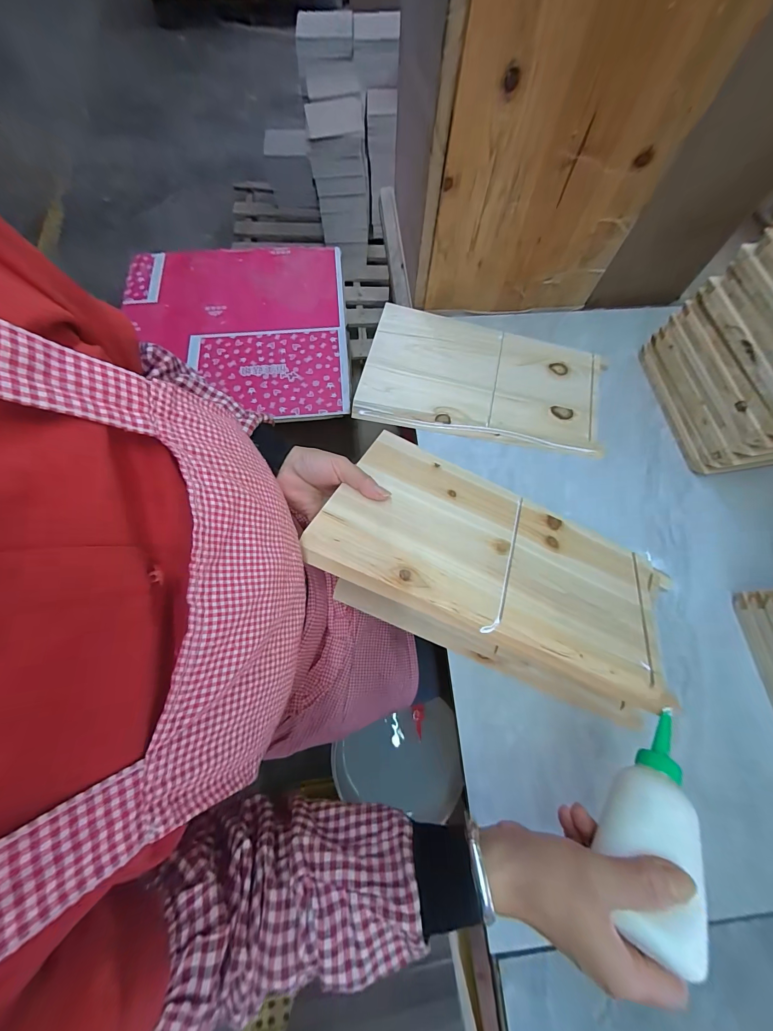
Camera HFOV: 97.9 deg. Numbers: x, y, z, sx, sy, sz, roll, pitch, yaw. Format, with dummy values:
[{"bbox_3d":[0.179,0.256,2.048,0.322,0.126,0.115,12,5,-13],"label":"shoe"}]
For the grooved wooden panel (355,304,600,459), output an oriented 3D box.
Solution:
[{"bbox_3d":[0.147,-0.214,0.523,0.353,0.019,0.206,12,70,4],"label":"grooved wooden panel"}]

